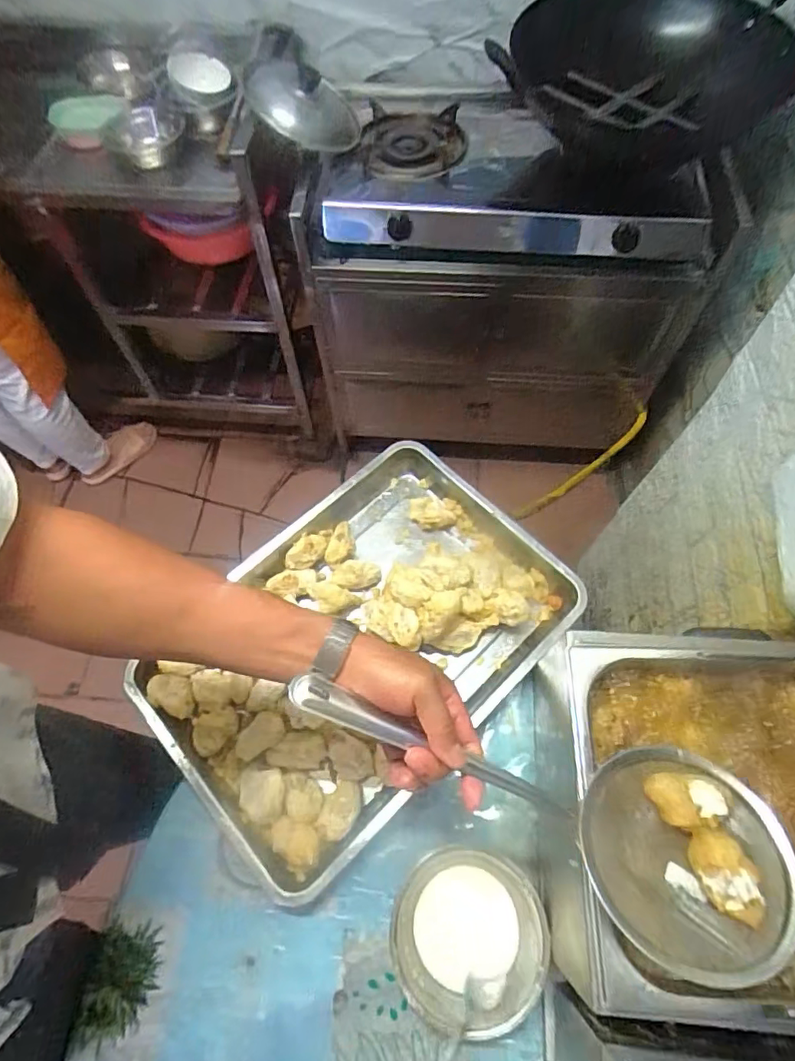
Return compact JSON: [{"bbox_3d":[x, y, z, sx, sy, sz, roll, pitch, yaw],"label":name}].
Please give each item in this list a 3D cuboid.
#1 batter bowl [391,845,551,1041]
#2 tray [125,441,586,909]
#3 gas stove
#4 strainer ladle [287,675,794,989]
[{"bbox_3d":[0.069,0.400,0.533,0.143,0.053,0.142,0,63,0],"label":"batter bowl"},{"bbox_3d":[-0.047,0.129,0.664,0.503,0.077,0.345,-40,70,-18],"label":"tray"},{"bbox_3d":[0.216,-0.597,1.313,0.761,0.672,0.515,5,63,3],"label":"gas stove"},{"bbox_3d":[0.099,0.201,0.401,0.373,0.069,0.147,21,65,-1],"label":"strainer ladle"}]

